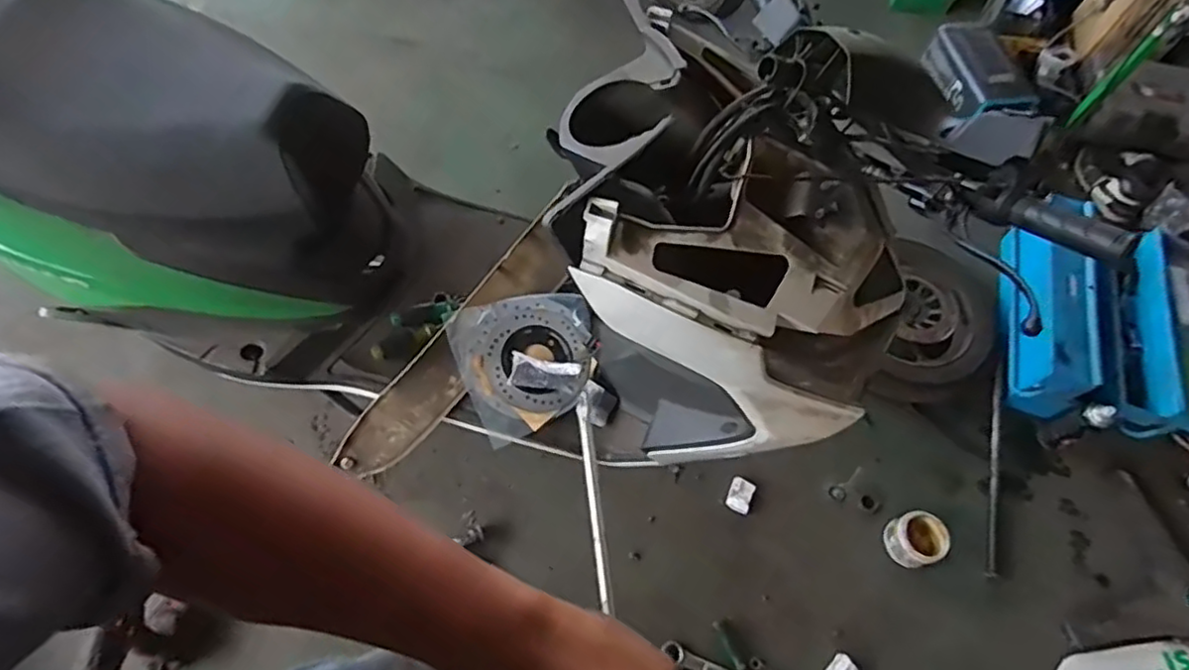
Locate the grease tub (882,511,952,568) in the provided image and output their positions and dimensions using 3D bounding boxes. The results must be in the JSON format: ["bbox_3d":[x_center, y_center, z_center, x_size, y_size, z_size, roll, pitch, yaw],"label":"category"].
[{"bbox_3d":[0.693,0.438,1.404,0.118,0.063,0.109,2,63,-4],"label":"grease tub"}]

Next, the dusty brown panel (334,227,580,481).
[{"bbox_3d":[-0.221,0.025,1.088,0.102,0.024,0.505,41,72,-9],"label":"dusty brown panel"}]

